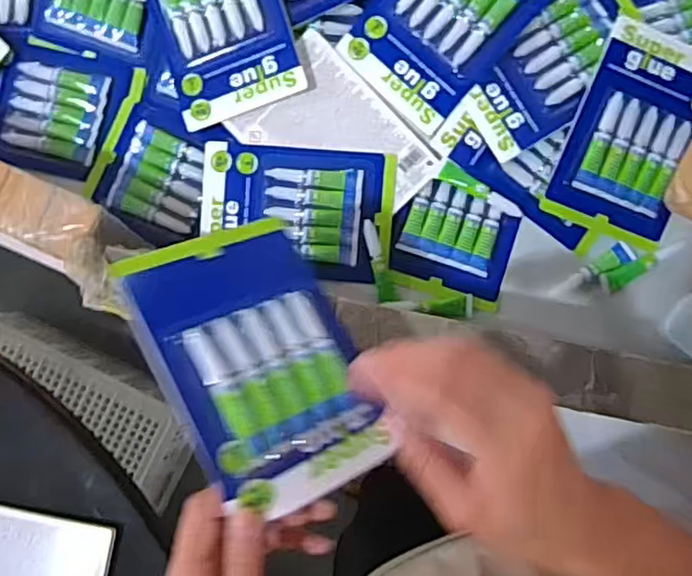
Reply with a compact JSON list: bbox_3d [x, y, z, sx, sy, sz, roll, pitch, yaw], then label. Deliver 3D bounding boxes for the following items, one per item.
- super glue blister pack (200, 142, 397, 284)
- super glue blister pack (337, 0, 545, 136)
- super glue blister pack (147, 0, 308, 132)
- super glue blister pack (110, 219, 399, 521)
[{"bbox_3d":[-0.044,-0.069,0.568,0.168,0.019,0.111,4,85,4],"label":"super glue blister pack"},{"bbox_3d":[0.086,-0.234,0.549,0.114,0.015,0.171,42,104,3],"label":"super glue blister pack"},{"bbox_3d":[-0.111,-0.236,0.558,0.115,0.014,0.167,-17,94,10],"label":"super glue blister pack"},{"bbox_3d":[-0.045,0.037,0.375,0.115,0.018,0.166,-21,70,-33],"label":"super glue blister pack"}]

